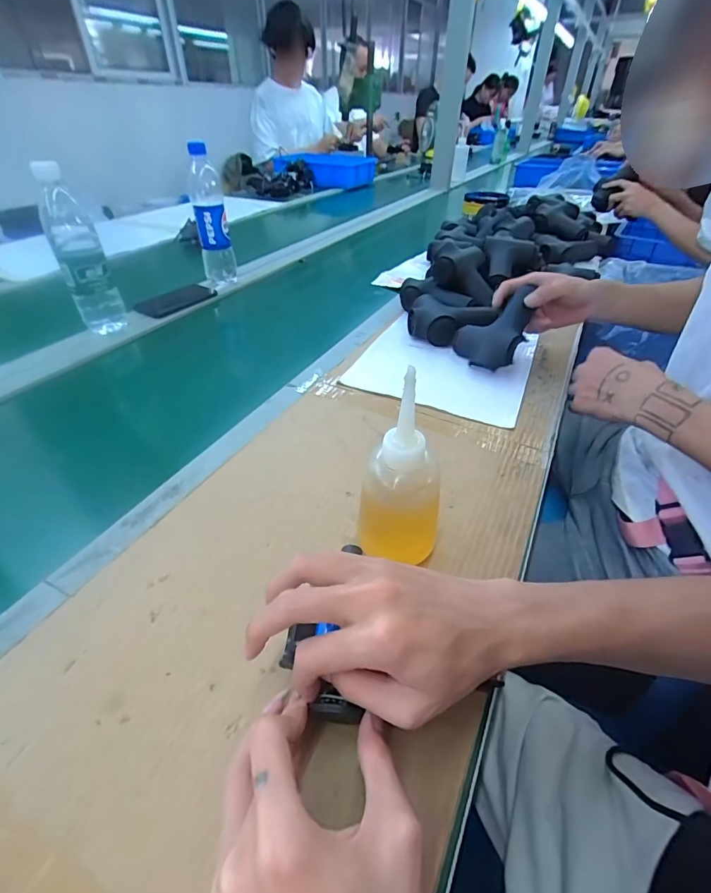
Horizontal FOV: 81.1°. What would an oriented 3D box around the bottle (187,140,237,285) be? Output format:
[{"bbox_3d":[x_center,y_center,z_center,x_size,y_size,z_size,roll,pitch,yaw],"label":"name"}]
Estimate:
[{"bbox_3d":[-0.273,-0.424,0.788,0.063,0.227,0.053,-14,42,-18],"label":"bottle"}]

